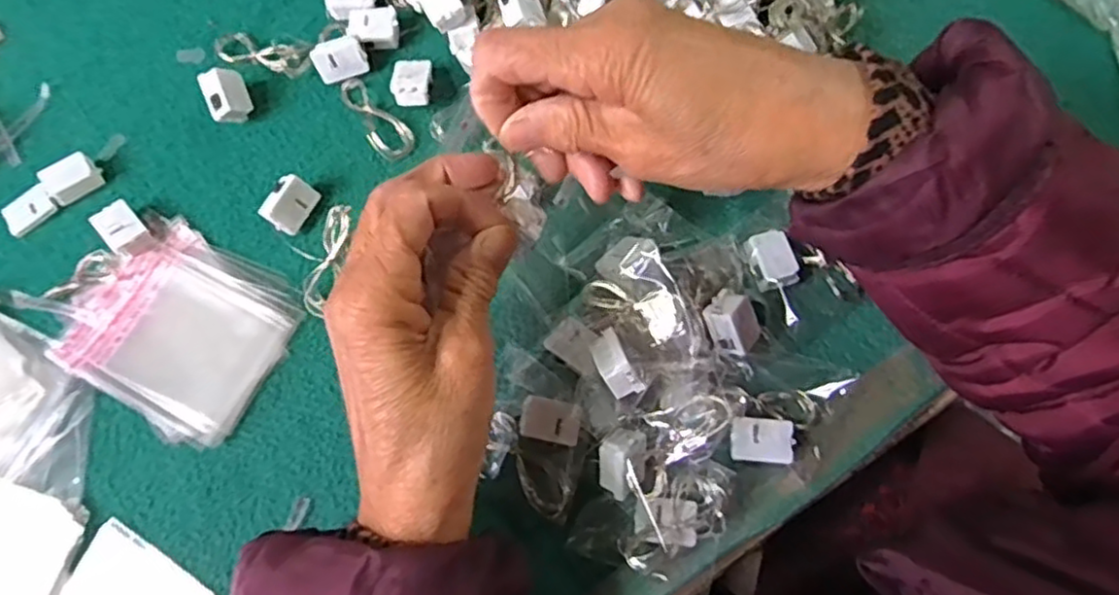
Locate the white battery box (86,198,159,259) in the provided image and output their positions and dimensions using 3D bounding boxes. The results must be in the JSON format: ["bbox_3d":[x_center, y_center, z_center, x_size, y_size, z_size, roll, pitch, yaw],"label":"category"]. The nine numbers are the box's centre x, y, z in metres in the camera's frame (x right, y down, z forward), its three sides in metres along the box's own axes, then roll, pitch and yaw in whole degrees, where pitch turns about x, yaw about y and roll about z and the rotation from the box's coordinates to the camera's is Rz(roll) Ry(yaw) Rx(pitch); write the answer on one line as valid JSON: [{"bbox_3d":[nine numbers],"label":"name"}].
[{"bbox_3d":[-0.230,-0.035,0.362,0.019,0.015,0.028,-39,76,-9],"label":"white battery box"}]

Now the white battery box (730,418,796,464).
[{"bbox_3d":[0.092,0.066,0.312,0.028,0.011,0.019,3,73,3],"label":"white battery box"}]

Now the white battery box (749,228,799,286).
[{"bbox_3d":[0.104,-0.018,0.331,0.017,0.013,0.027,-21,74,-4],"label":"white battery box"}]

